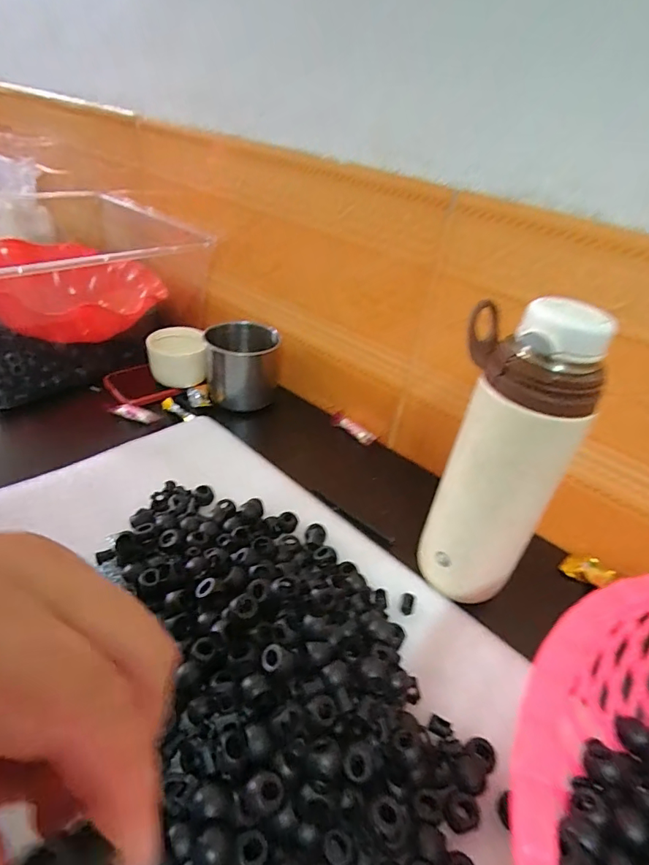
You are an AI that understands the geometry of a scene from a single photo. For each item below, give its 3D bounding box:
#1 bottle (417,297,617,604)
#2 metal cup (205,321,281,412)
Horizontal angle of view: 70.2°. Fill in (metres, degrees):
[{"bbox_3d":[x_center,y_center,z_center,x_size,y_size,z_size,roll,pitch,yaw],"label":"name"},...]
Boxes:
[{"bbox_3d":[0.115,0.014,0.311,0.067,0.202,0.081,8,37,0],"label":"bottle"},{"bbox_3d":[-0.094,-0.078,0.526,0.079,0.073,0.071,-2,38,-12],"label":"metal cup"}]

